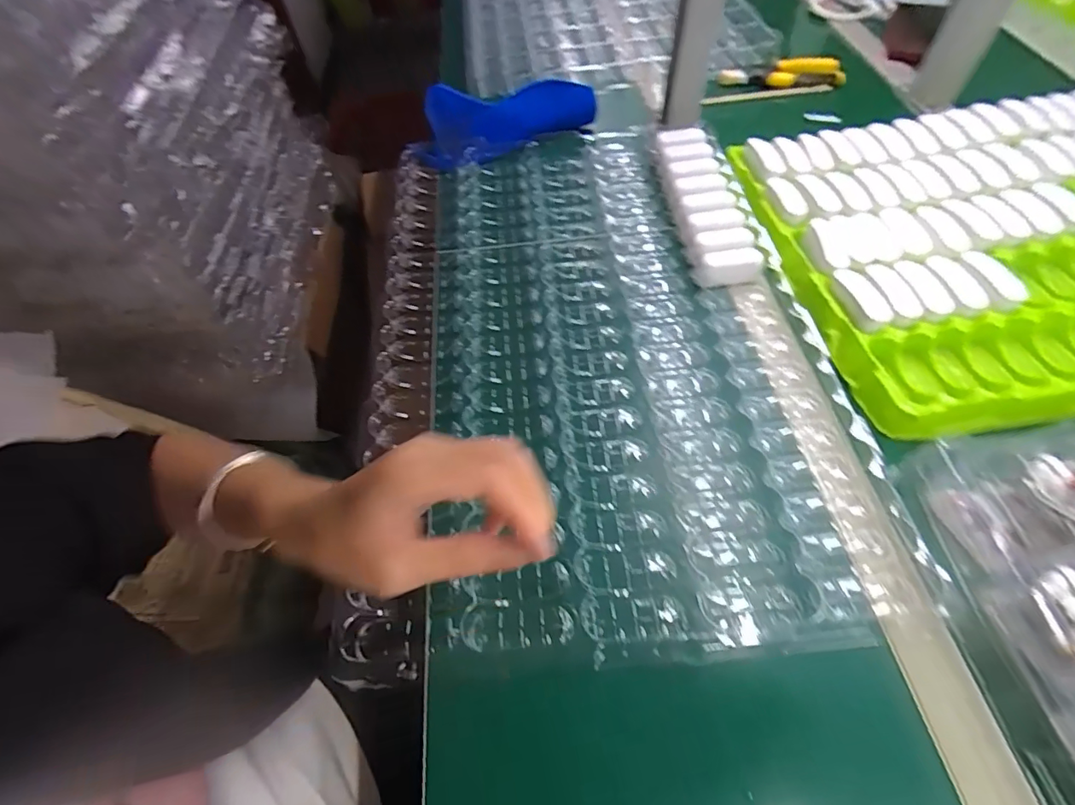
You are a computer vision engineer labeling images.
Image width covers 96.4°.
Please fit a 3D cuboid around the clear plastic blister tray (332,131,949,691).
[{"bbox_3d":[0.046,-0.080,0.459,0.380,0.033,0.576,-6,57,1],"label":"clear plastic blister tray"}]

